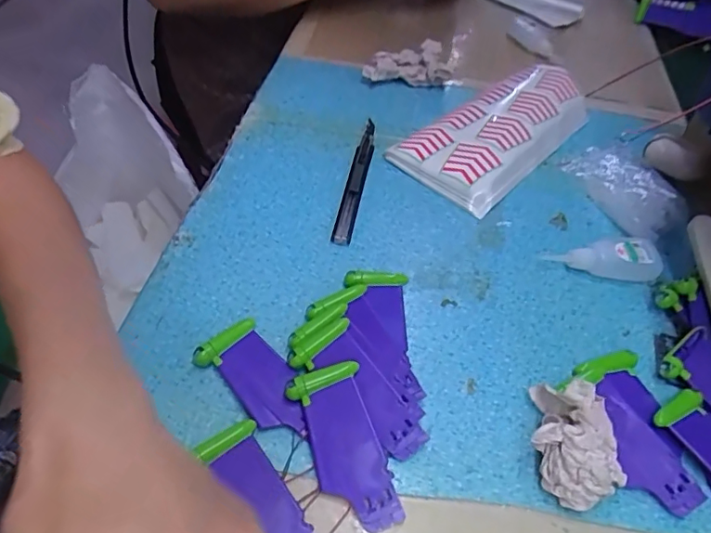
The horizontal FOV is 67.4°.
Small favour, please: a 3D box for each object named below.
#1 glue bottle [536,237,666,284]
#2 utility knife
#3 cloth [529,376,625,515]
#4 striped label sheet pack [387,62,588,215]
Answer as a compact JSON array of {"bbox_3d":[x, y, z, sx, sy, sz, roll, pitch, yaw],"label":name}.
[{"bbox_3d":[0.192,-0.008,0.411,0.088,0.022,0.027,7,48,1],"label":"glue bottle"},{"bbox_3d":[0.003,-0.079,0.460,0.016,0.010,0.155,11,48,4],"label":"utility knife"},{"bbox_3d":[0.119,0.096,0.298,0.043,0.042,0.066,-16,52,-19],"label":"cloth"},{"bbox_3d":[0.138,-0.136,0.507,0.105,0.028,0.208,34,54,23],"label":"striped label sheet pack"}]

